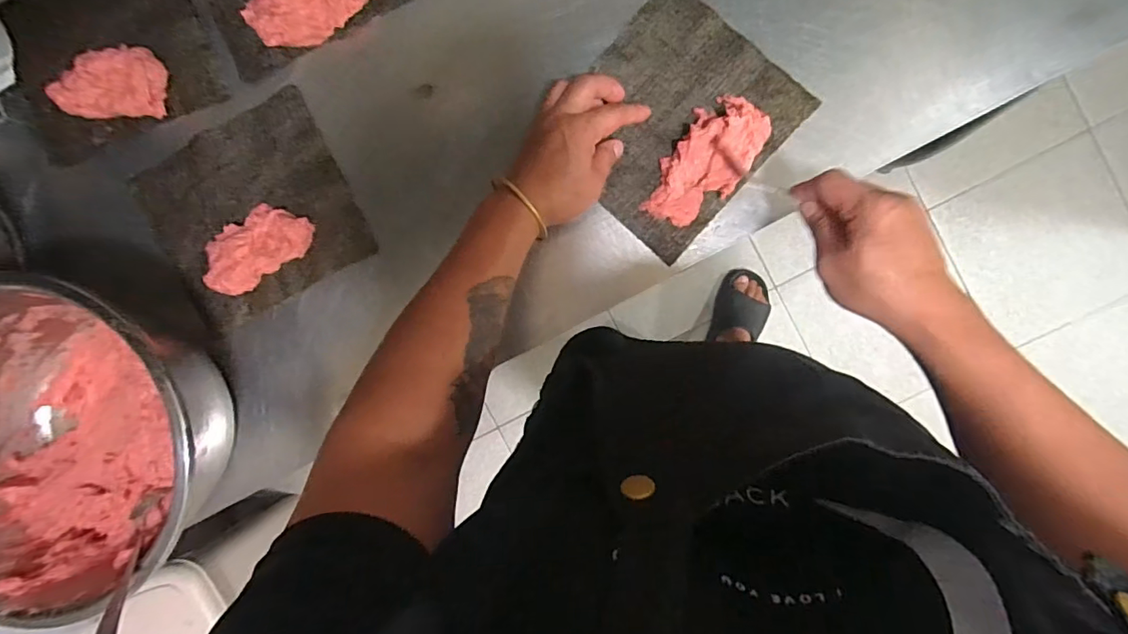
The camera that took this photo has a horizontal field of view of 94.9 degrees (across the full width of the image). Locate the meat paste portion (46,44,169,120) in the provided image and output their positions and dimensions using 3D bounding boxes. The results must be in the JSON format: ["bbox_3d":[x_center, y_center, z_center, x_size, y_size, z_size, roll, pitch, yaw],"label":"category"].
[{"bbox_3d":[-0.448,-0.232,0.513,0.105,0.032,0.069,-1,93,4],"label":"meat paste portion"}]

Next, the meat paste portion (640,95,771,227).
[{"bbox_3d":[0.132,-0.142,0.477,0.066,0.030,0.125,32,95,2],"label":"meat paste portion"}]

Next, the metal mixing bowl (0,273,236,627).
[{"bbox_3d":[-0.448,0.106,0.492,0.288,0.138,0.270,0,93,4],"label":"metal mixing bowl"}]

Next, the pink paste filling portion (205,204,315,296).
[{"bbox_3d":[-0.305,-0.070,0.514,0.110,0.035,0.059,-31,91,5],"label":"pink paste filling portion"}]

